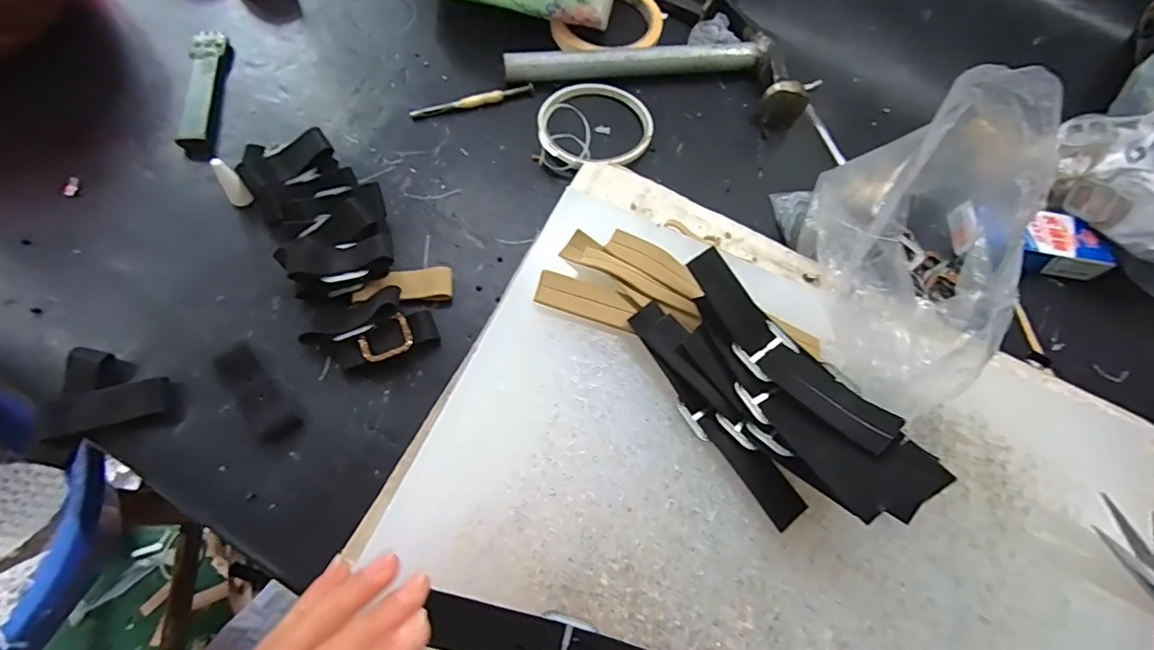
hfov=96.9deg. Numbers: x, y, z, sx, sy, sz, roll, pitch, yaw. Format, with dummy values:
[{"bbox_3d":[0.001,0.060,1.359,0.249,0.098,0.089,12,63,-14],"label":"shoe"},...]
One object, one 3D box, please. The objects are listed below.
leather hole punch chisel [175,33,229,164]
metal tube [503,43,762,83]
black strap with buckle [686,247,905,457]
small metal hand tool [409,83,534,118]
[{"bbox_3d":[-0.264,-0.166,0.362,0.021,0.012,0.111,-5,68,-8],"label":"leather hole punch chisel"},{"bbox_3d":[0.046,-0.210,0.407,0.203,0.018,0.023,-5,68,-8],"label":"metal tube"},{"bbox_3d":[0.099,0.012,0.256,0.030,0.019,0.124,-32,62,-13],"label":"black strap with buckle"},{"bbox_3d":[-0.078,-0.170,0.386,0.093,0.008,0.010,-19,71,-13],"label":"small metal hand tool"}]

